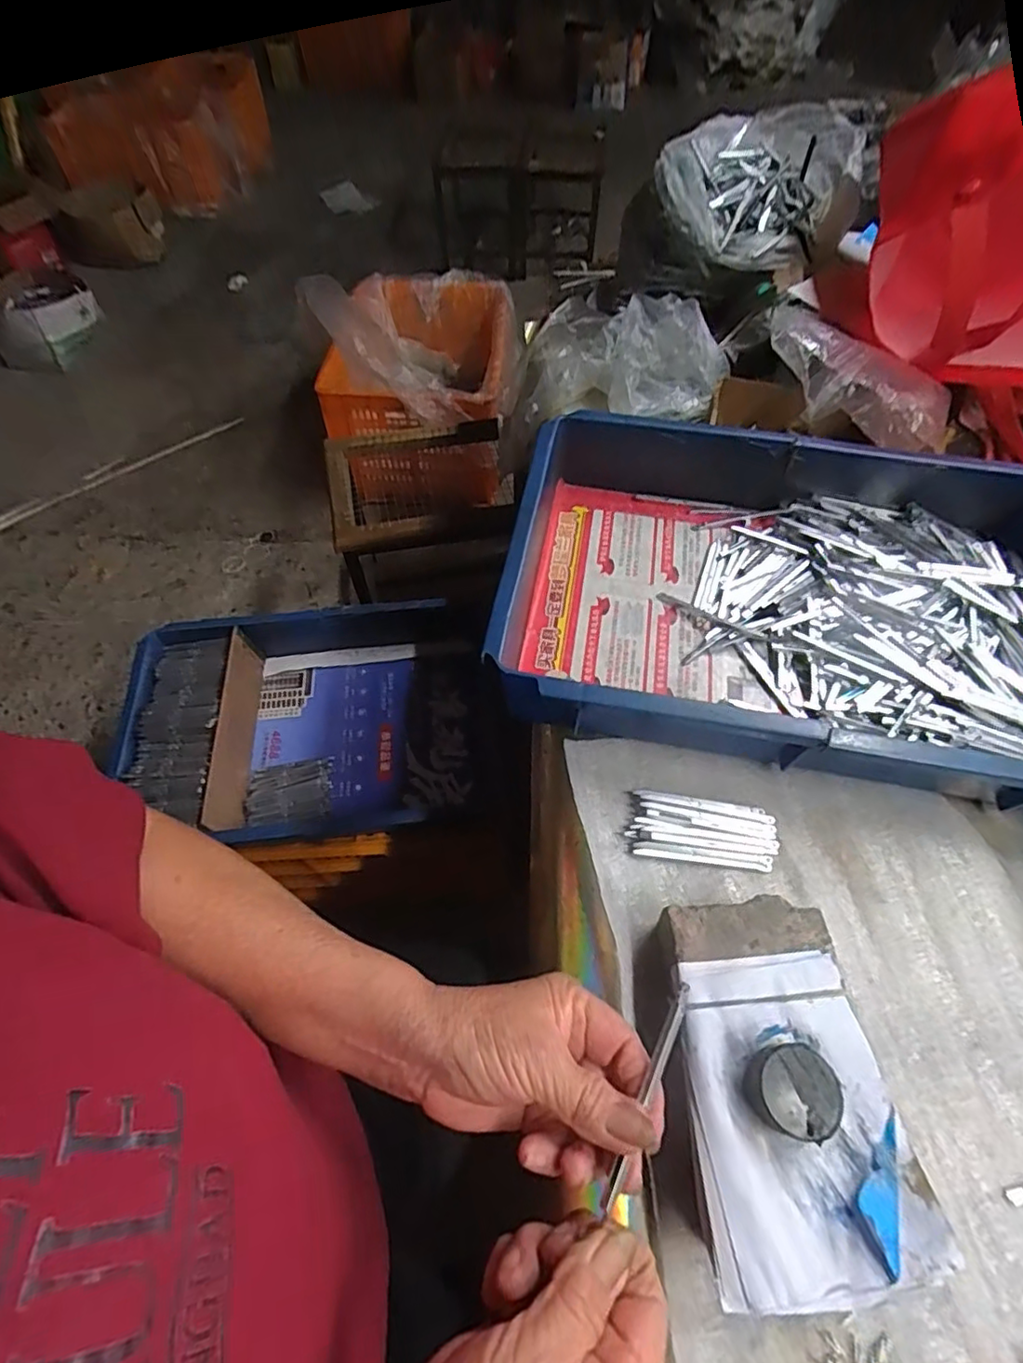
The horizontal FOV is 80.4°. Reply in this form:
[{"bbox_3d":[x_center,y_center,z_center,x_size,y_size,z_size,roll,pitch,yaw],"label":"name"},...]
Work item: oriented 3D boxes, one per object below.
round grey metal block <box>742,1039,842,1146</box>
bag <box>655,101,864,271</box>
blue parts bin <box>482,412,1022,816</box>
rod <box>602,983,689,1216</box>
[{"bbox_3d":[0.137,0.198,0.293,0.038,0.020,0.037,0,58,0],"label":"round grey metal block"},{"bbox_3d":[0.250,-0.504,0.618,0.154,0.095,0.150,-30,63,-17],"label":"bag"},{"bbox_3d":[0.215,-0.066,0.472,0.427,0.090,0.285,9,58,6],"label":"blue parts bin"},{"bbox_3d":[0.059,0.175,0.259,0.006,0.005,0.090,24,65,16],"label":"rod"}]

